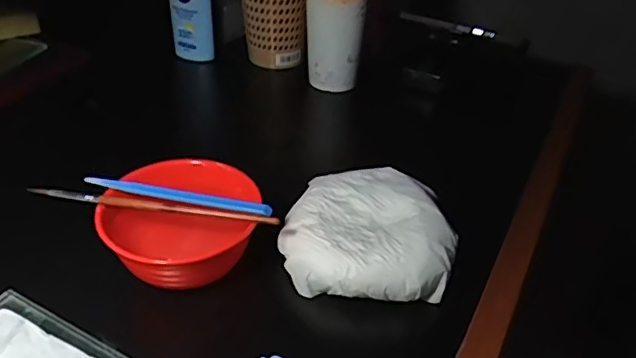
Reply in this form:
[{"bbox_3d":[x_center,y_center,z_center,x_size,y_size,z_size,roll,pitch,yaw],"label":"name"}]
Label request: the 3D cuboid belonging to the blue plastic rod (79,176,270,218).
[{"bbox_3d":[-0.100,0.012,0.413,0.137,0.007,0.012,12,37,9],"label":"blue plastic rod"}]

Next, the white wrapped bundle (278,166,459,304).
[{"bbox_3d":[0.036,0.036,0.431,0.120,0.032,0.109,5,36,0],"label":"white wrapped bundle"}]

